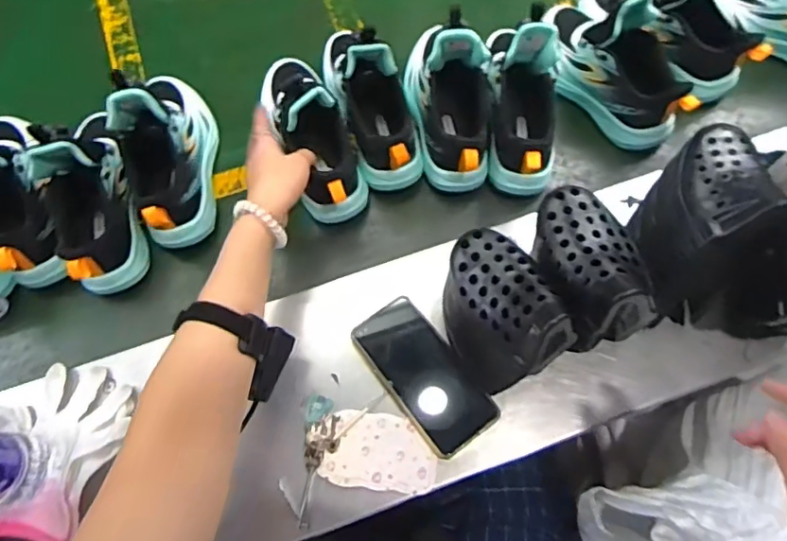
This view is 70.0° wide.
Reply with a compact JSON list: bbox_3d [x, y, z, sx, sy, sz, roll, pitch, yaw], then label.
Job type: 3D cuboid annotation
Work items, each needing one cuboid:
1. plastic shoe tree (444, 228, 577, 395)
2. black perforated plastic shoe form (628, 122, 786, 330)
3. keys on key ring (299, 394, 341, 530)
[{"bbox_3d":[0.093,0.037,0.513,0.078,0.134,0.131,-26,70,-10],"label":"plastic shoe tree"},{"bbox_3d":[0.288,-0.046,0.537,0.094,0.149,0.141,22,70,9],"label":"black perforated plastic shoe form"},{"bbox_3d":[-0.070,0.182,0.544,0.034,0.008,0.120,-1,68,0],"label":"keys on key ring"}]

